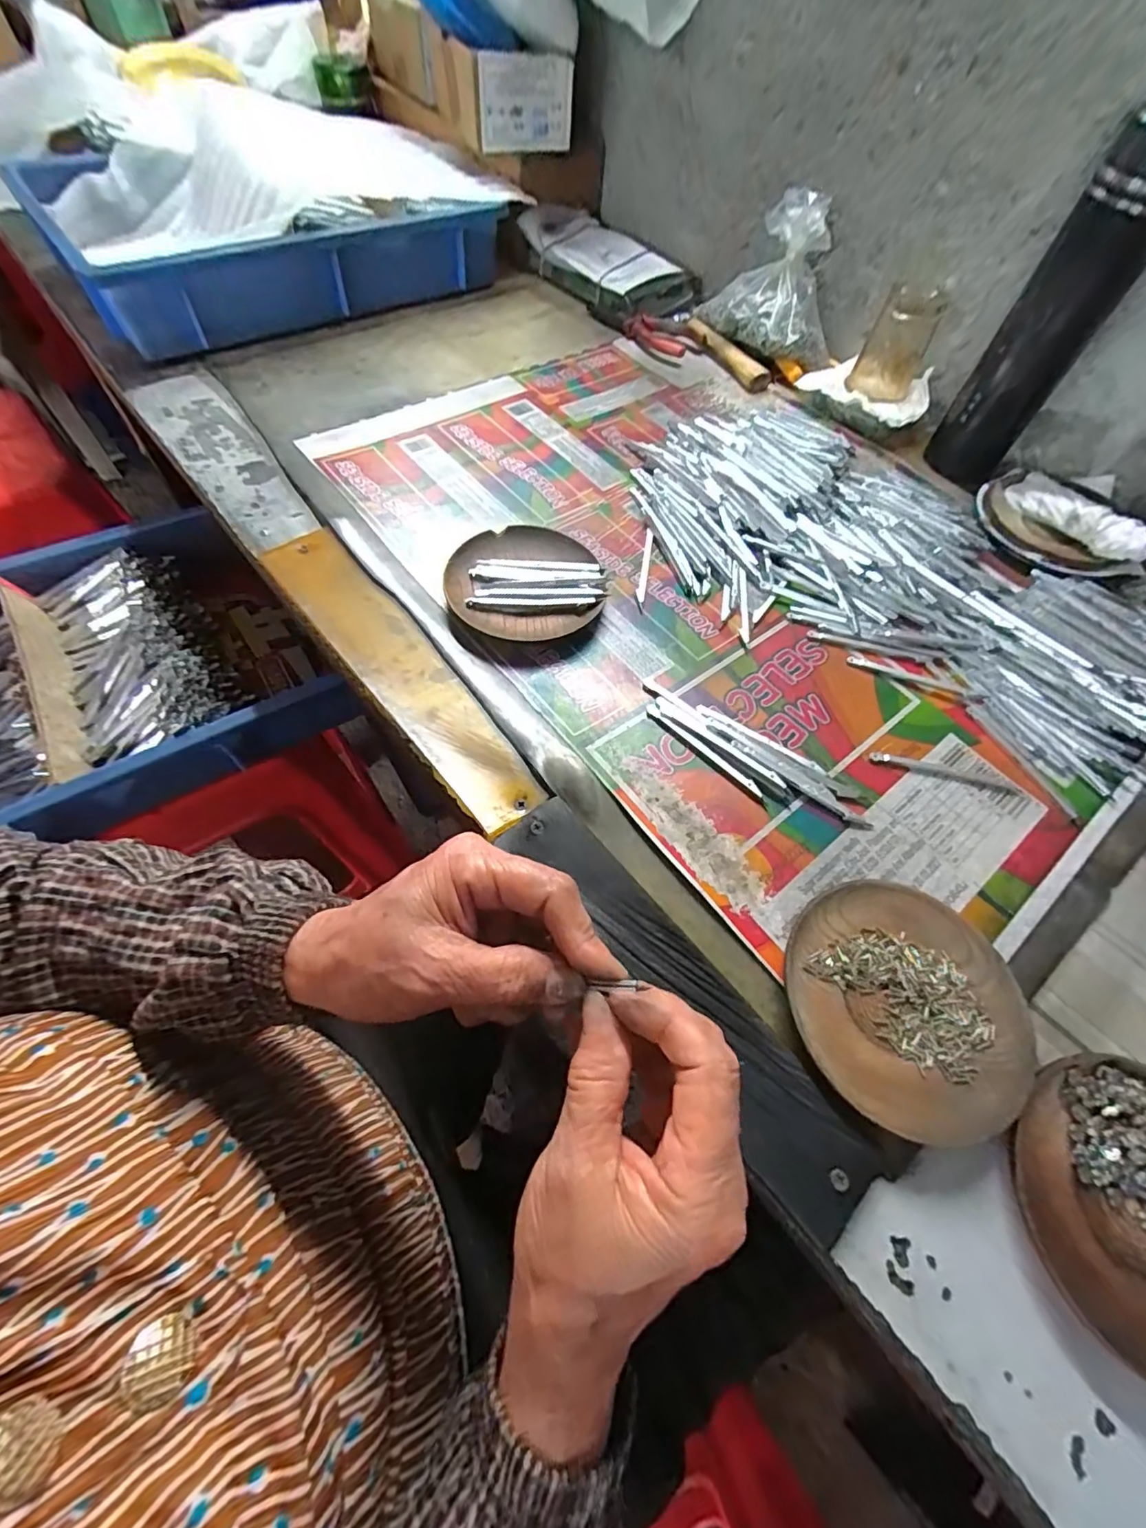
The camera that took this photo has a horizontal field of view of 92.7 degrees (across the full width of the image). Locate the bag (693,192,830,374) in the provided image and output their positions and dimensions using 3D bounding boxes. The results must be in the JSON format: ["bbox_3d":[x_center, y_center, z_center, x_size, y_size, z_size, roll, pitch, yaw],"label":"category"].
[{"bbox_3d":[0.209,-0.504,0.568,0.148,0.131,0.045,25,32,20],"label":"bag"}]

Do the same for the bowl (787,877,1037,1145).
[{"bbox_3d":[0.164,0.118,0.274,0.111,0.018,0.113,2,60,-3],"label":"bowl"}]

